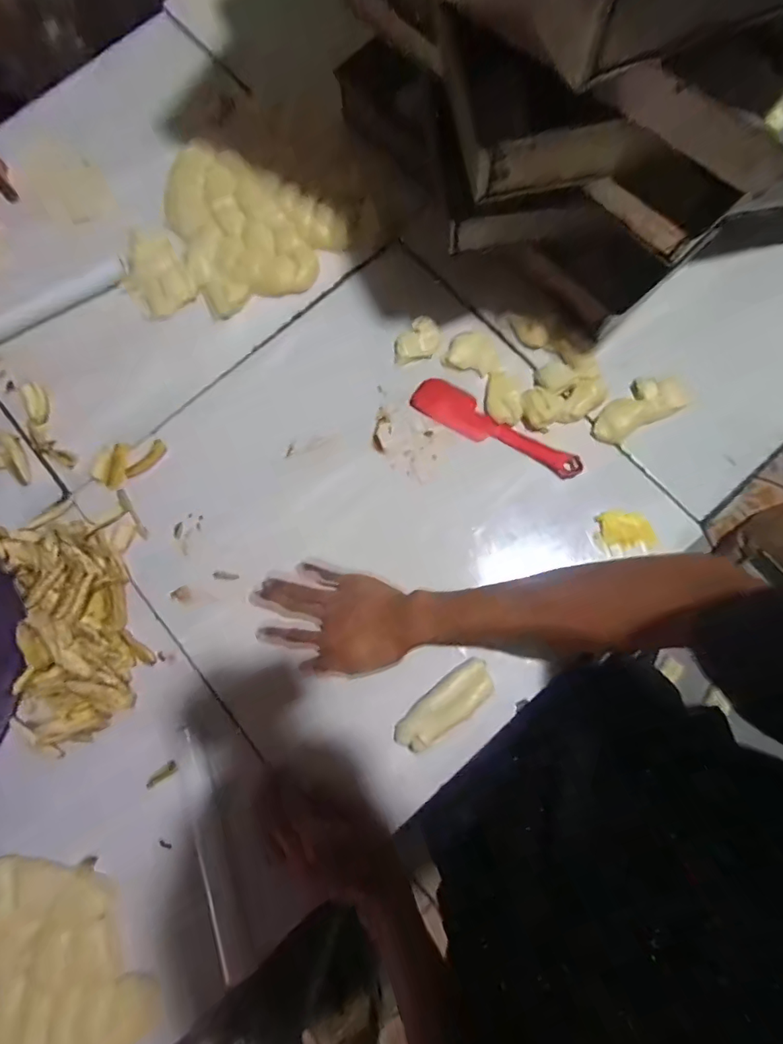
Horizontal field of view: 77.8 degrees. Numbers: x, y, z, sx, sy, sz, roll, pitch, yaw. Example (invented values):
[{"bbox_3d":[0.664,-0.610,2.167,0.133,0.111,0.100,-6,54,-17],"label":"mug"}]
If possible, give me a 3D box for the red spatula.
[{"bbox_3d":[0.114,-0.102,0.536,0.196,0.011,0.044,32,81,8],"label":"red spatula"}]

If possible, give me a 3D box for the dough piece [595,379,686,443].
[{"bbox_3d":[0.269,-0.127,0.522,0.109,0.018,0.049,-27,79,-4],"label":"dough piece"}]

